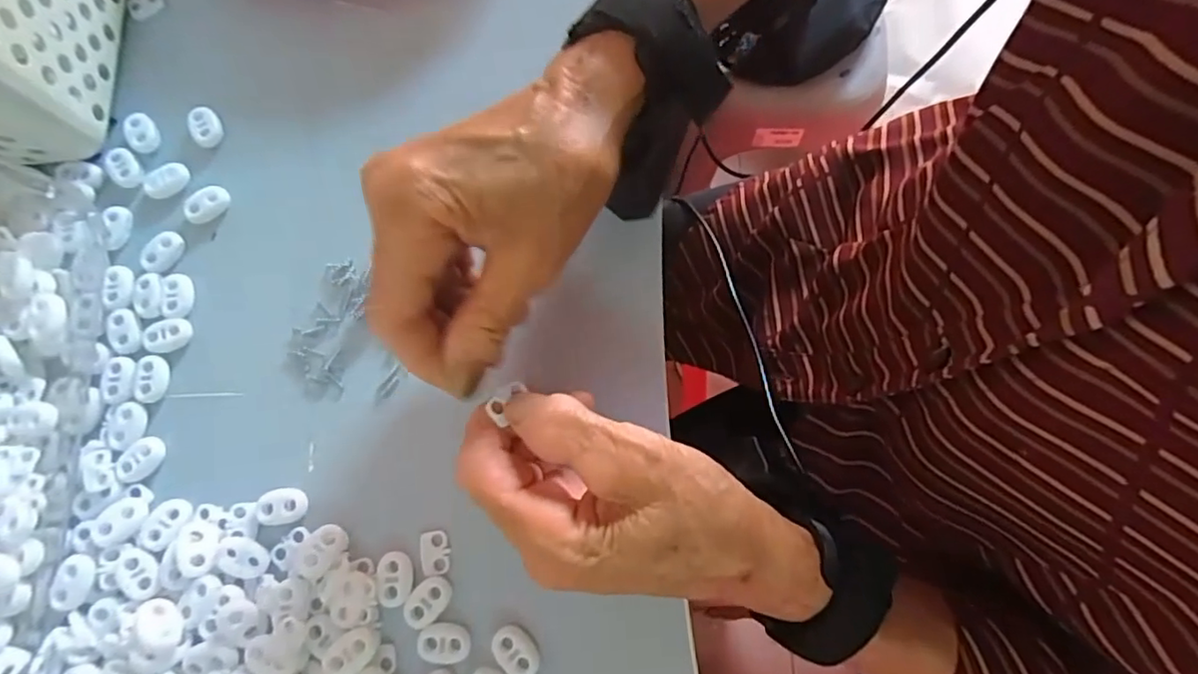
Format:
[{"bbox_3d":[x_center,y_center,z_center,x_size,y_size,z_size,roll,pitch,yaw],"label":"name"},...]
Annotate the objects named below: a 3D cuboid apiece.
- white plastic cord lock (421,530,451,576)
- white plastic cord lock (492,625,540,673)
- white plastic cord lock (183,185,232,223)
[{"bbox_3d":[-0.071,0.092,0.259,0.012,0.004,0.018,-10,77,-1],"label":"white plastic cord lock"},{"bbox_3d":[-0.034,0.128,0.243,0.014,0.004,0.021,-36,79,-7],"label":"white plastic cord lock"},{"bbox_3d":[-0.194,-0.066,0.299,0.021,0.005,0.015,-28,80,-7],"label":"white plastic cord lock"}]

